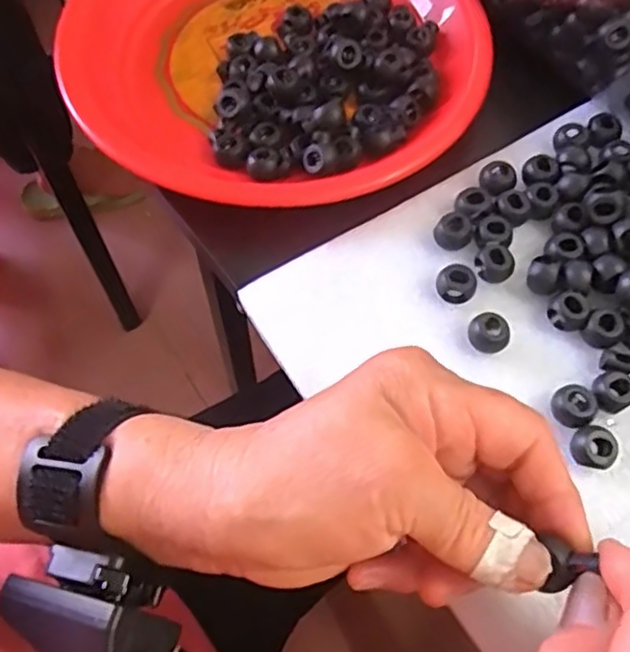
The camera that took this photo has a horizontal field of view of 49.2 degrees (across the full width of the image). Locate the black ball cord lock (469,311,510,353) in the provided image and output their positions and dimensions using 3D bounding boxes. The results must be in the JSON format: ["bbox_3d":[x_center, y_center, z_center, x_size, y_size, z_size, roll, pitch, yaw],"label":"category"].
[{"bbox_3d":[0.076,0.004,0.300,0.017,0.012,0.016,-1,65,2],"label":"black ball cord lock"}]

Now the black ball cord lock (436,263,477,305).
[{"bbox_3d":[0.064,-0.018,0.310,0.017,0.013,0.015,30,70,16],"label":"black ball cord lock"}]

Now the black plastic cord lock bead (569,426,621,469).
[{"bbox_3d":[0.112,0.050,0.277,0.015,0.012,0.018,-30,67,-11],"label":"black plastic cord lock bead"}]

